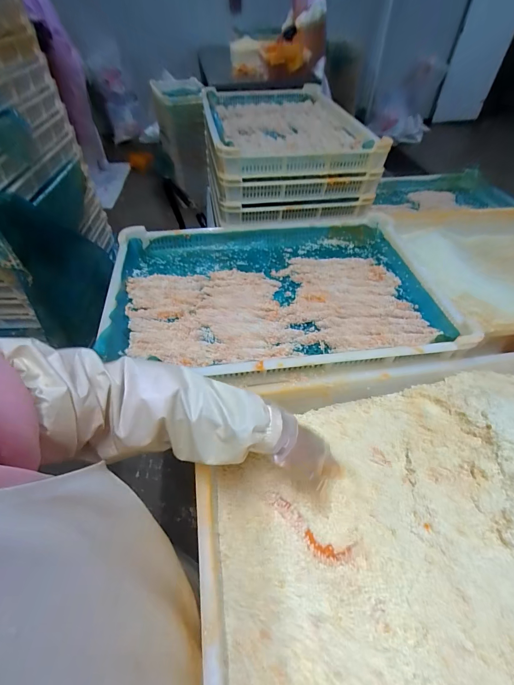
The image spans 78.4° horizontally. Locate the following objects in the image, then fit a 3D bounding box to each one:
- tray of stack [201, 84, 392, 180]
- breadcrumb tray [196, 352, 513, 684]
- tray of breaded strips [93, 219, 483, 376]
[{"bbox_3d":[0.062,-0.636,0.917,0.401,0.074,0.635,-7,50,-5],"label":"tray of stack"},{"bbox_3d":[0.234,0.227,0.398,0.590,0.100,0.414,-7,50,-5],"label":"breadcrumb tray"},{"bbox_3d":[0.031,-0.100,0.607,0.590,0.074,0.396,-6,50,-4],"label":"tray of breaded strips"}]

